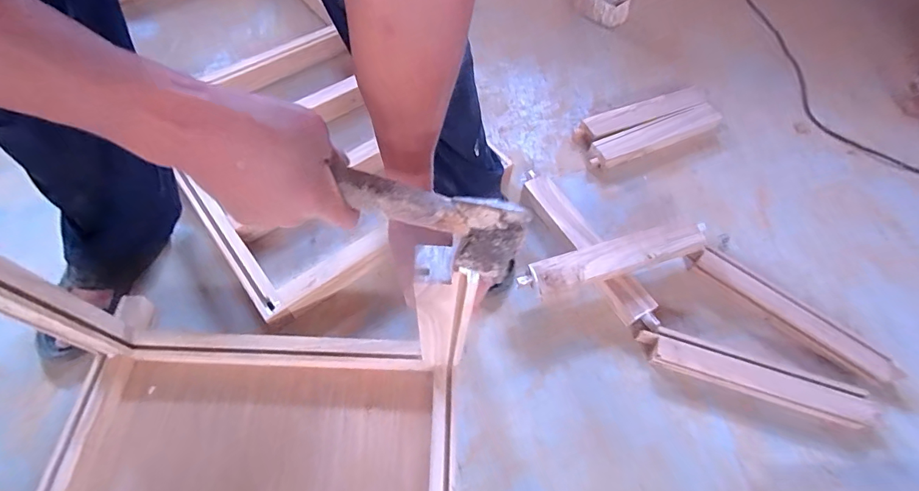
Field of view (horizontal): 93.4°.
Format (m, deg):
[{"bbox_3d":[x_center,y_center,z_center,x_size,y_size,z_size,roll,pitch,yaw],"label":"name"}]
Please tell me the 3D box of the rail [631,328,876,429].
[{"bbox_3d":[0.492,0.216,0.728,0.367,0.033,0.067,17,58,7],"label":"rail"}]

